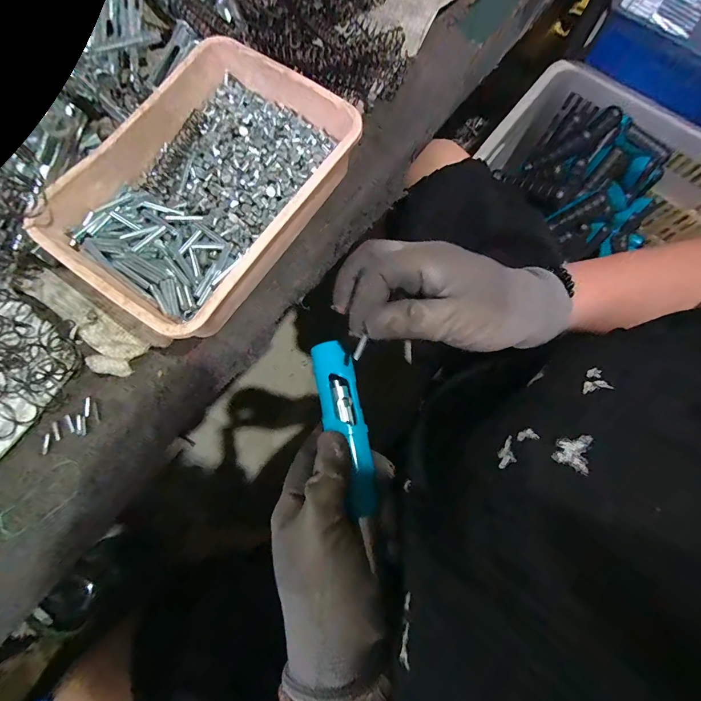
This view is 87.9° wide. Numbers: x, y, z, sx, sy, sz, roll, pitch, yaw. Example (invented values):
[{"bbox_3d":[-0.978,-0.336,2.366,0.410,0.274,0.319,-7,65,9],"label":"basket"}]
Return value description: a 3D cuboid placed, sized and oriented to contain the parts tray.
[{"bbox_3d":[-0.099,-0.115,0.257,0.135,0.042,0.195,34,79,6],"label":"parts tray"}]

